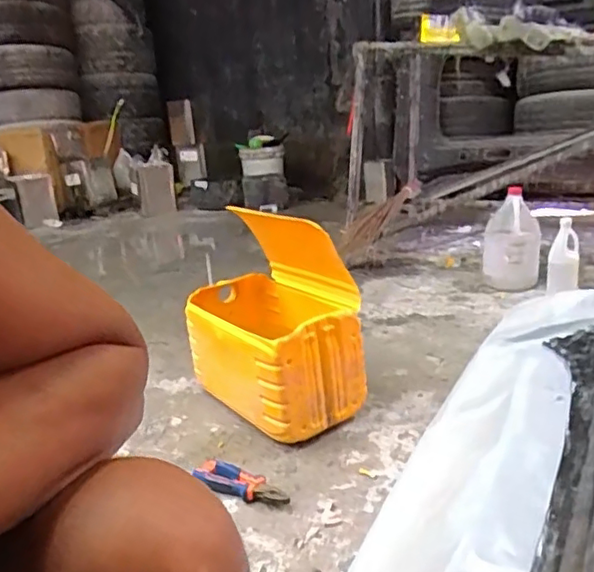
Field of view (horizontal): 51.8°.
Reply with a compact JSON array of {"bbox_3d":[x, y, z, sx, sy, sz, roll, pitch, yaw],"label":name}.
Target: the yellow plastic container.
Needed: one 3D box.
[{"bbox_3d":[-0.076,0.044,1.327,0.248,0.392,0.447,-18,22,-36],"label":"yellow plastic container"}]

